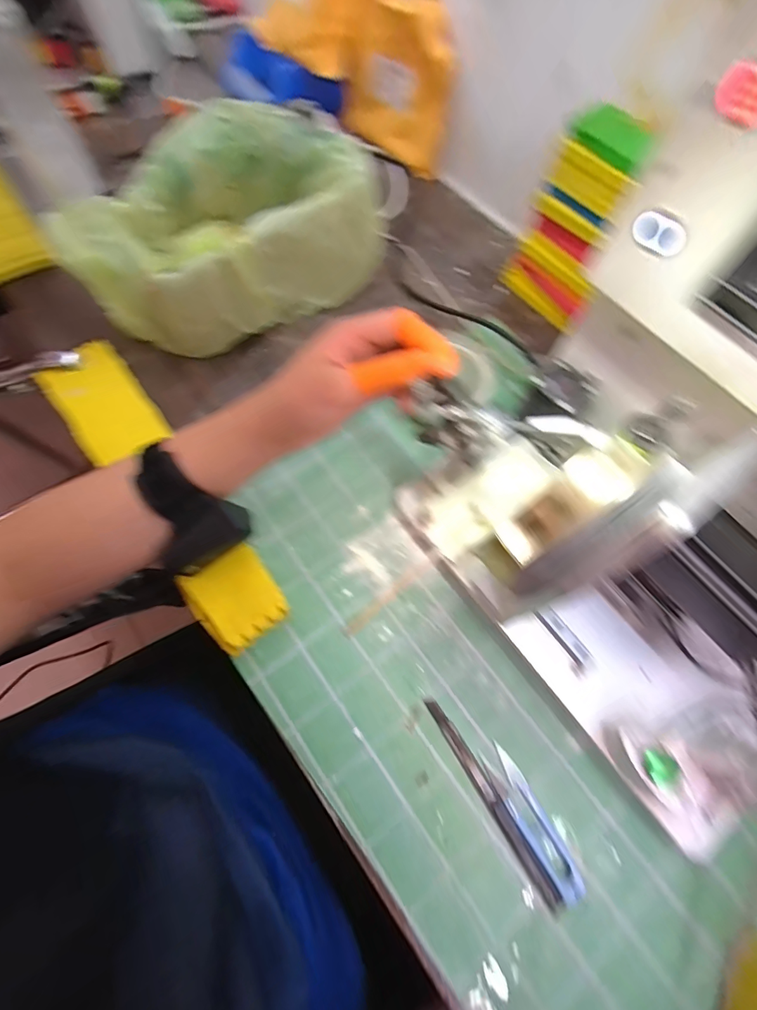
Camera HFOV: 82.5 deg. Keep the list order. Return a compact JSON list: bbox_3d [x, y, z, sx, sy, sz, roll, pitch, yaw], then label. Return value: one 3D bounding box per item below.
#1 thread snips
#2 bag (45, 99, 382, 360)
[{"bbox_3d":[0.112,0.231,0.316,0.024,0.005,0.102,-26,69,-13],"label":"thread snips"},{"bbox_3d":[-0.168,-0.296,0.477,0.307,0.120,0.189,-36,71,-16],"label":"bag"}]

